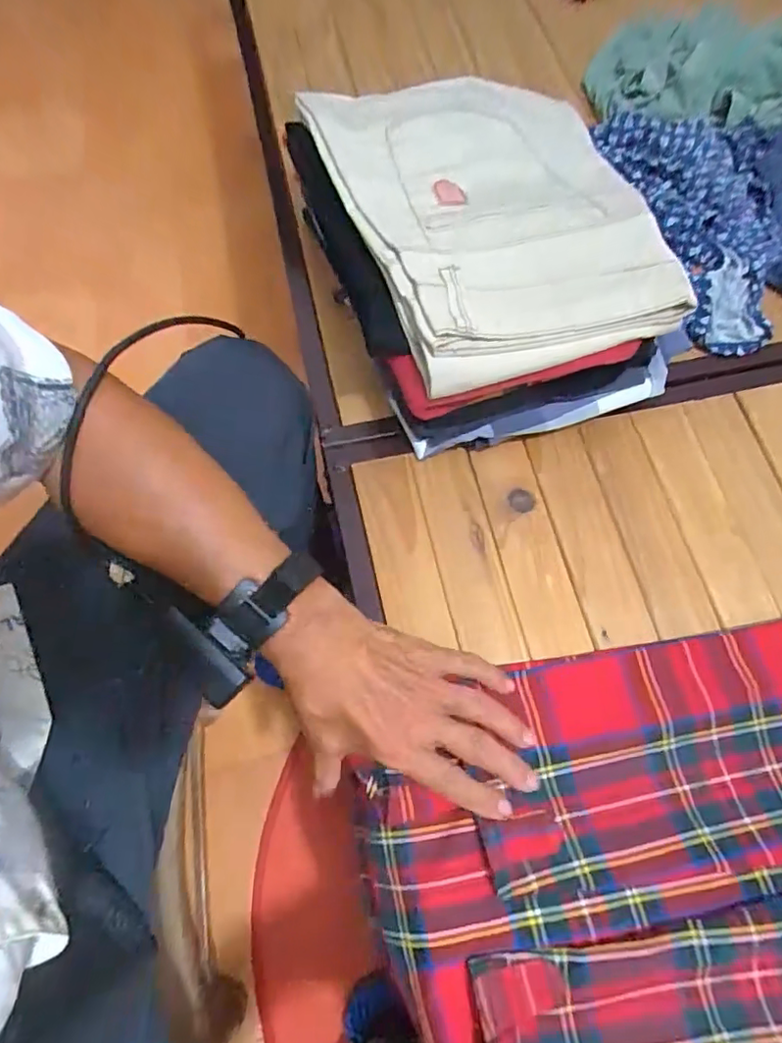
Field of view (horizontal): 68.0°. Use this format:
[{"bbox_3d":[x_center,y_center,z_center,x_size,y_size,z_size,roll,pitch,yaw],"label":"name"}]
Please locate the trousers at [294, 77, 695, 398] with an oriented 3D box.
[{"bbox_3d":[0.083,-0.270,0.475,0.254,0.048,0.328,-17,65,-9],"label":"trousers"}]

